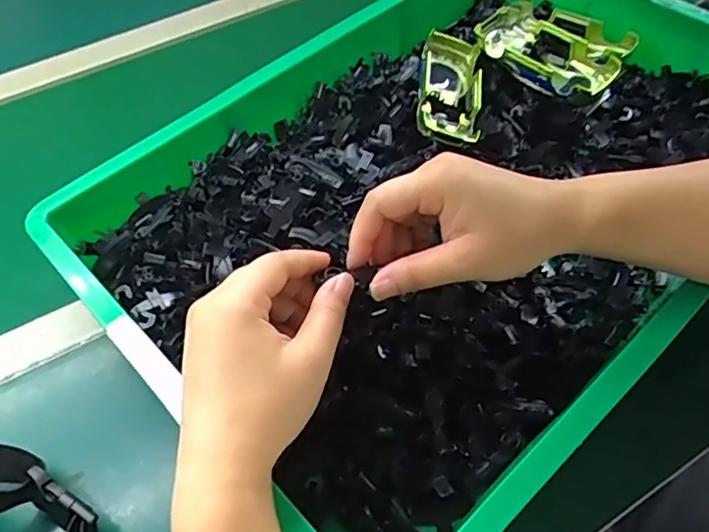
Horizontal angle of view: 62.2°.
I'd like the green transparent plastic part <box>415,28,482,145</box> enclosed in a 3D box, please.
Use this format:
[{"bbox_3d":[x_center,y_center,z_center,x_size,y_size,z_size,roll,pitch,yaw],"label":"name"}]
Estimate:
[{"bbox_3d":[0.084,-0.155,0.524,0.055,0.037,0.128,3,53,5],"label":"green transparent plastic part"}]

